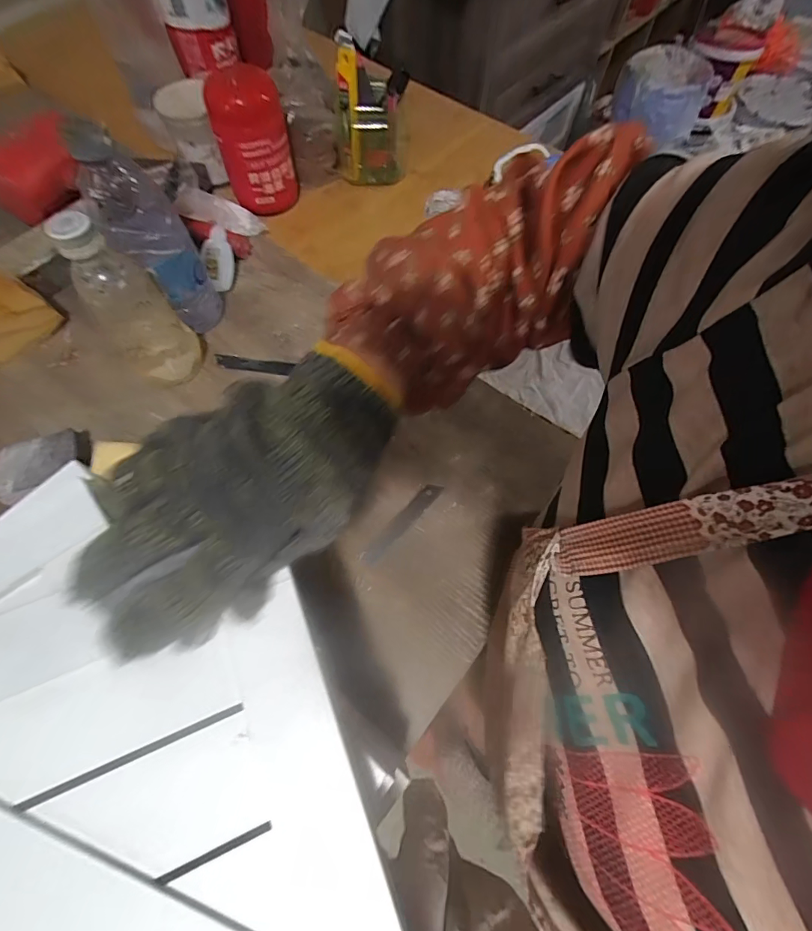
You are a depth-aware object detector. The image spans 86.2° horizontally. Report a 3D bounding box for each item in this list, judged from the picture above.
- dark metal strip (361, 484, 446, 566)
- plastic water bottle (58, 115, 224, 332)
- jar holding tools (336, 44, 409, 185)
[{"bbox_3d":[-0.001,0.053,0.400,0.015,0.004,0.100,38,66,12],"label":"dark metal strip"},{"bbox_3d":[-0.232,-0.200,0.410,0.070,0.189,0.071,-29,69,-15],"label":"plastic water bottle"},{"bbox_3d":[-0.046,-0.475,0.594,0.092,0.117,0.084,4,64,0],"label":"jar holding tools"}]

